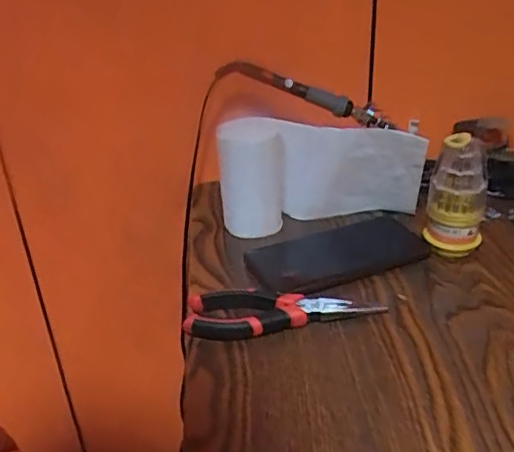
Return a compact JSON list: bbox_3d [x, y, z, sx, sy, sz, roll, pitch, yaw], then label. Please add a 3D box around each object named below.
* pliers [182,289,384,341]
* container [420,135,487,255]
[{"bbox_3d":[0.018,0.073,0.459,0.151,0.024,0.048,1,30,10],"label":"pliers"},{"bbox_3d":[0.177,-0.025,0.515,0.046,0.116,0.042,0,30,8],"label":"container"}]

